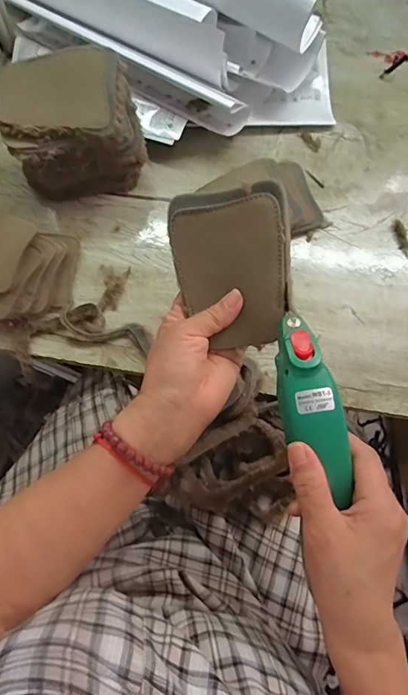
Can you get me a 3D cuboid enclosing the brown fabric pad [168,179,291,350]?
[{"bbox_3d":[0.021,-0.060,0.343,0.091,0.005,0.121,-3,101,20],"label":"brown fabric pad"}]

